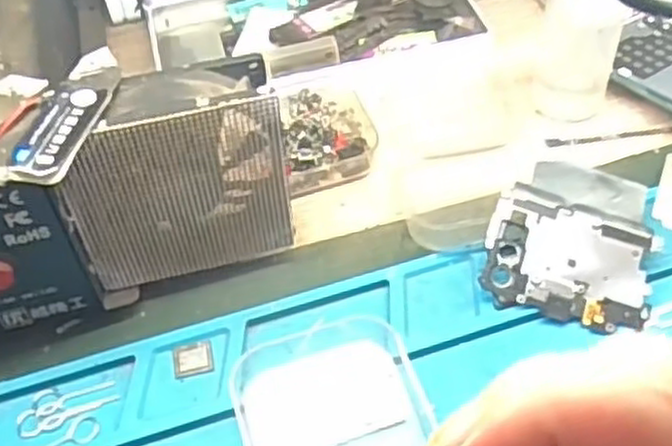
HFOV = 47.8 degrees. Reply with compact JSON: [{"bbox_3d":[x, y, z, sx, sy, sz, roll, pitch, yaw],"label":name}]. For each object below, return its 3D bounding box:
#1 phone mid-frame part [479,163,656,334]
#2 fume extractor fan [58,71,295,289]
[{"bbox_3d":[0.093,0.007,0.302,0.063,0.009,0.065,12,71,5],"label":"phone mid-frame part"},{"bbox_3d":[-0.059,-0.014,0.292,0.080,0.086,0.029,-16,50,-8],"label":"fume extractor fan"}]

